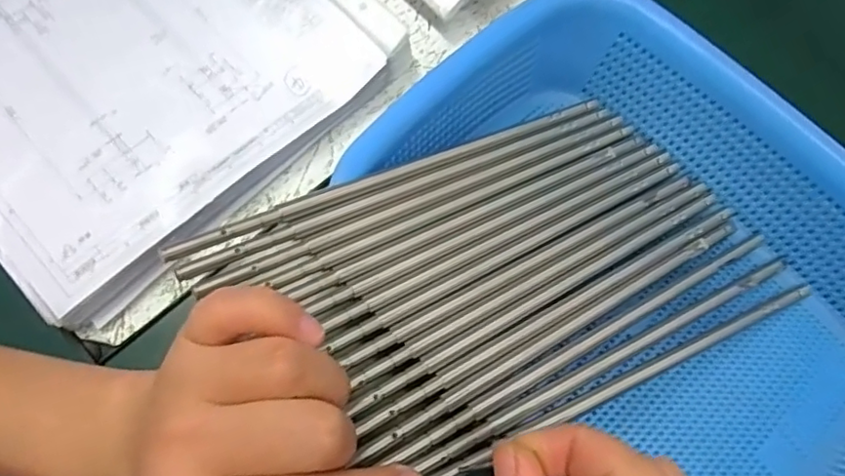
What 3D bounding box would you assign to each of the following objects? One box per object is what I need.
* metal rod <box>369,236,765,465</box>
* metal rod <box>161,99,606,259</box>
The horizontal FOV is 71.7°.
[{"bbox_3d":[0.088,0.040,0.266,0.246,0.004,0.007,-21,77,-30],"label":"metal rod"},{"bbox_3d":[0.004,-0.036,0.277,0.249,0.004,0.008,-24,77,-34],"label":"metal rod"}]

